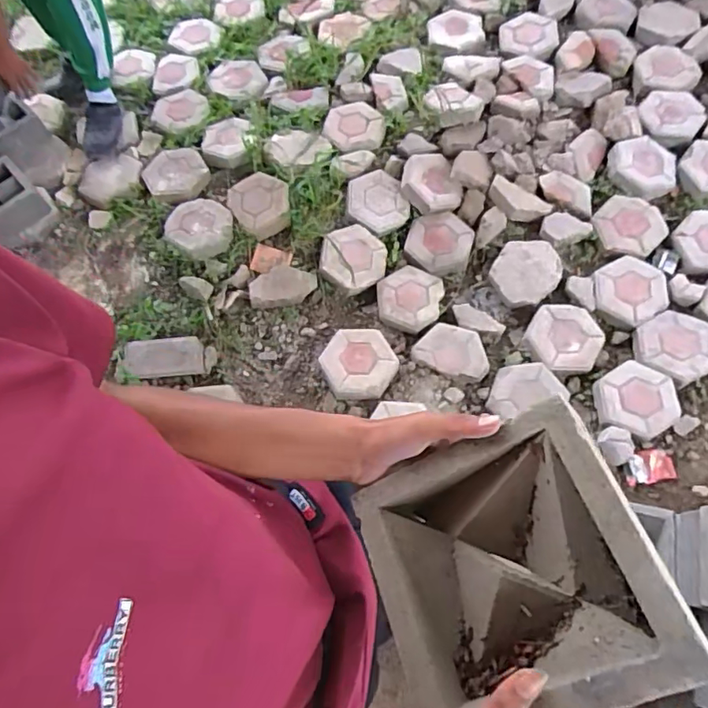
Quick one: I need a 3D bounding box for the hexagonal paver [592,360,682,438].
[{"bbox_3d":[0.769,0.124,1.448,0.225,0.038,0.198,-29,72,-9],"label":"hexagonal paver"}]

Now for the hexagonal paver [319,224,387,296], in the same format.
[{"bbox_3d":[-0.005,-0.295,1.634,0.210,0.046,0.204,40,72,-6],"label":"hexagonal paver"}]

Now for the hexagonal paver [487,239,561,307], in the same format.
[{"bbox_3d":[0.523,-0.252,1.613,0.192,0.049,0.216,40,77,18],"label":"hexagonal paver"}]

